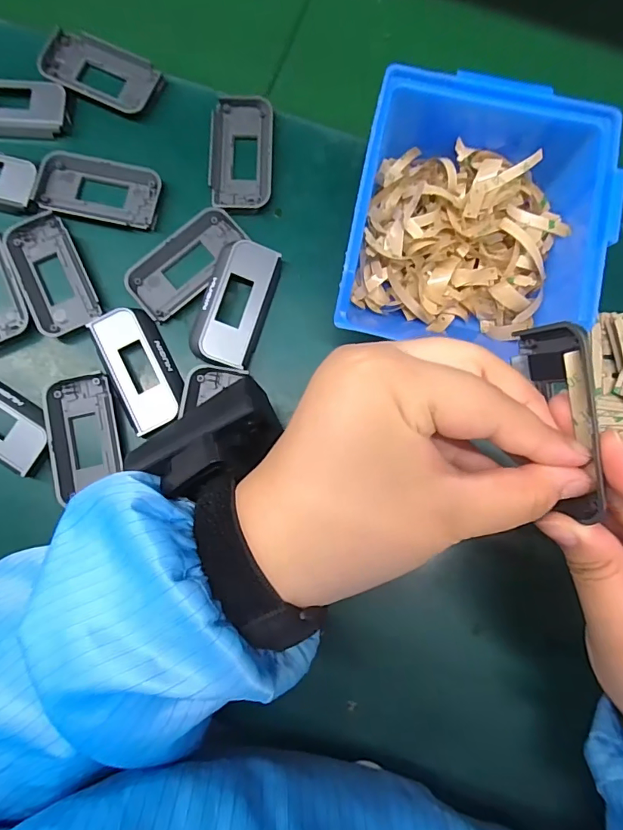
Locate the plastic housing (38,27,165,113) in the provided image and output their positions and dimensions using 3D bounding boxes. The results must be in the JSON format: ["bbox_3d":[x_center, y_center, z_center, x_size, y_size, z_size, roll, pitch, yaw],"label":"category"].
[{"bbox_3d":[-0.134,-0.218,0.289,0.074,0.009,0.040,23,81,2],"label":"plastic housing"}]

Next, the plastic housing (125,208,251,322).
[{"bbox_3d":[-0.075,-0.093,0.272,0.075,0.008,0.035,-42,84,-8],"label":"plastic housing"}]

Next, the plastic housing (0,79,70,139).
[{"bbox_3d":[-0.189,-0.194,0.281,0.071,0.007,0.033,4,81,-1],"label":"plastic housing"}]

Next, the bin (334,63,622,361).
[{"bbox_3d":[0.085,-0.105,0.249,0.122,0.065,0.133,9,80,0],"label":"bin"}]

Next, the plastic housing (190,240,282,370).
[{"bbox_3d":[-0.045,-0.066,0.266,0.037,0.014,0.074,17,81,1],"label":"plastic housing"}]

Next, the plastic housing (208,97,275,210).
[{"bbox_3d":[-0.044,-0.164,0.283,0.039,0.010,0.075,0,81,-2],"label":"plastic housing"}]

